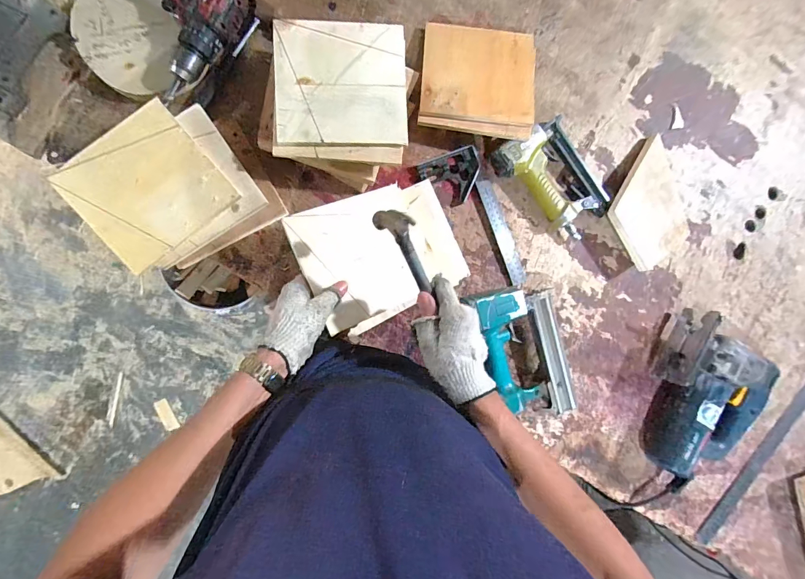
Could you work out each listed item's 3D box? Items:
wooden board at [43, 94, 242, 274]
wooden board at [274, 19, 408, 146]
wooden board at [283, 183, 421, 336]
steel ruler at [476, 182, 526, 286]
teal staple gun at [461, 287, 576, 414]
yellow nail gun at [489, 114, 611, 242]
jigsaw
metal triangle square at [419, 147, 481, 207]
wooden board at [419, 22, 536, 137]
[{"bbox_3d":[-0.357,-0.141,0.528,0.180,0.011,0.164,-40,102,-6],"label":"wooden board"},{"bbox_3d":[-0.084,-0.289,0.529,0.178,0.015,0.164,-3,90,-7],"label":"wooden board"},{"bbox_3d":[-0.052,-0.048,0.542,0.177,0.013,0.171,-23,91,-23],"label":"wooden board"},{"bbox_3d":[0.170,-0.096,0.642,0.031,0.006,0.184,-21,96,-12],"label":"steel ruler"},{"bbox_3d":[0.201,0.100,0.617,0.138,0.059,0.223,-17,90,-7],"label":"teal staple gun"},{"bbox_3d":[0.260,-0.190,0.627,0.140,0.044,0.193,-43,93,-6],"label":"yellow nail gun"},{"bbox_3d":[0.530,0.191,0.646,0.181,0.074,0.287,11,87,-6],"label":"jigsaw"},{"bbox_3d":[0.084,-0.184,0.629,0.099,0.017,0.082,-20,91,-6],"label":"metal triangle square"},{"bbox_3d":[0.125,-0.346,0.623,0.185,0.022,0.185,7,78,-3],"label":"wooden board"}]

